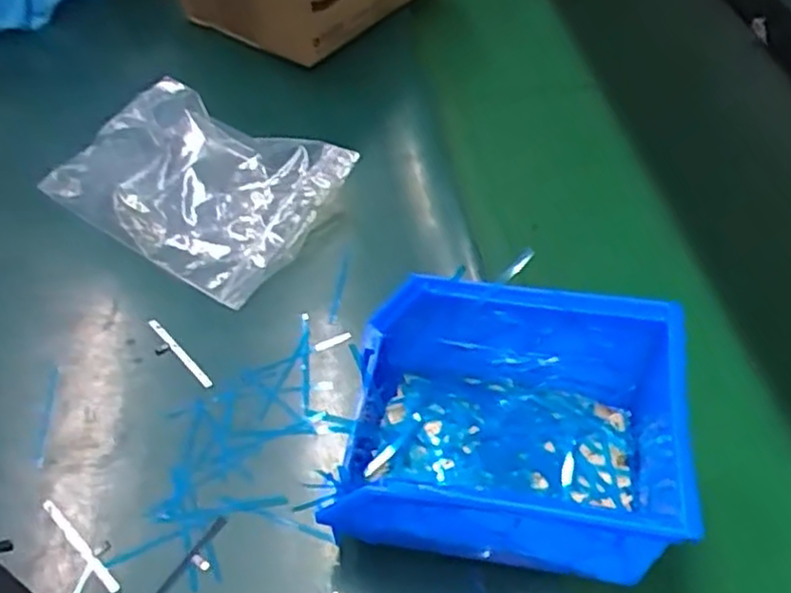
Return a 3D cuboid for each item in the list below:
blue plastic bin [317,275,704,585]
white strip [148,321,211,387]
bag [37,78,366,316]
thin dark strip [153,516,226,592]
[{"bbox_3d":[0.049,0.059,0.316,0.140,0.070,0.107,6,49,9],"label":"blue plastic bin"},{"bbox_3d":[-0.118,0.031,0.398,0.004,0.005,0.059,-35,55,-25],"label":"white strip"},{"bbox_3d":[-0.132,-0.078,0.473,0.185,0.035,0.119,25,54,24],"label":"bag"},{"bbox_3d":[-0.096,0.121,0.318,0.005,0.004,0.059,27,55,25],"label":"thin dark strip"}]

